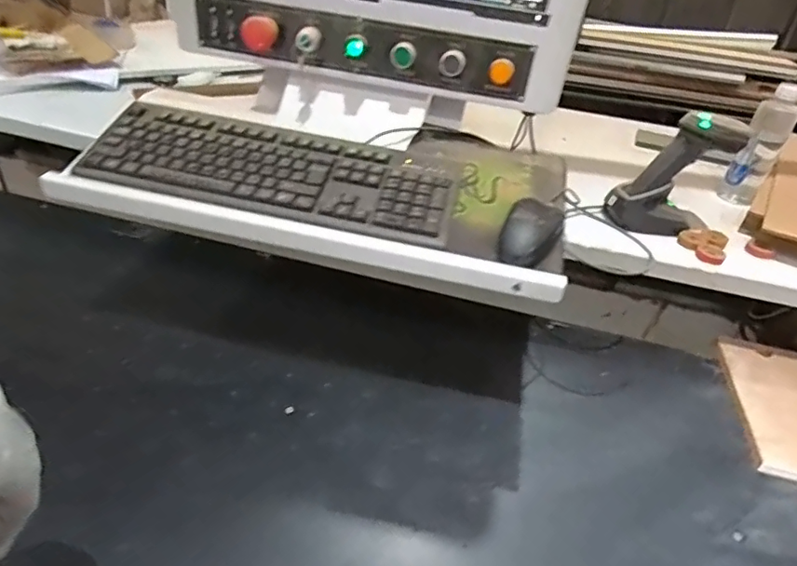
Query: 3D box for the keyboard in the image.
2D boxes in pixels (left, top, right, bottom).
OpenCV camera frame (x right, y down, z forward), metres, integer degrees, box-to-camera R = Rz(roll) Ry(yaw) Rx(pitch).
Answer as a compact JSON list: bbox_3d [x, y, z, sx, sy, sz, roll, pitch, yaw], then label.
[{"bbox_3d":[-0.141,-0.129,0.603,0.407,0.044,0.149,10,35,4],"label":"keyboard"}]

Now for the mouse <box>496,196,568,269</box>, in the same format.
[{"bbox_3d":[0.145,-0.056,0.580,0.059,0.040,0.097,19,37,17],"label":"mouse"}]

